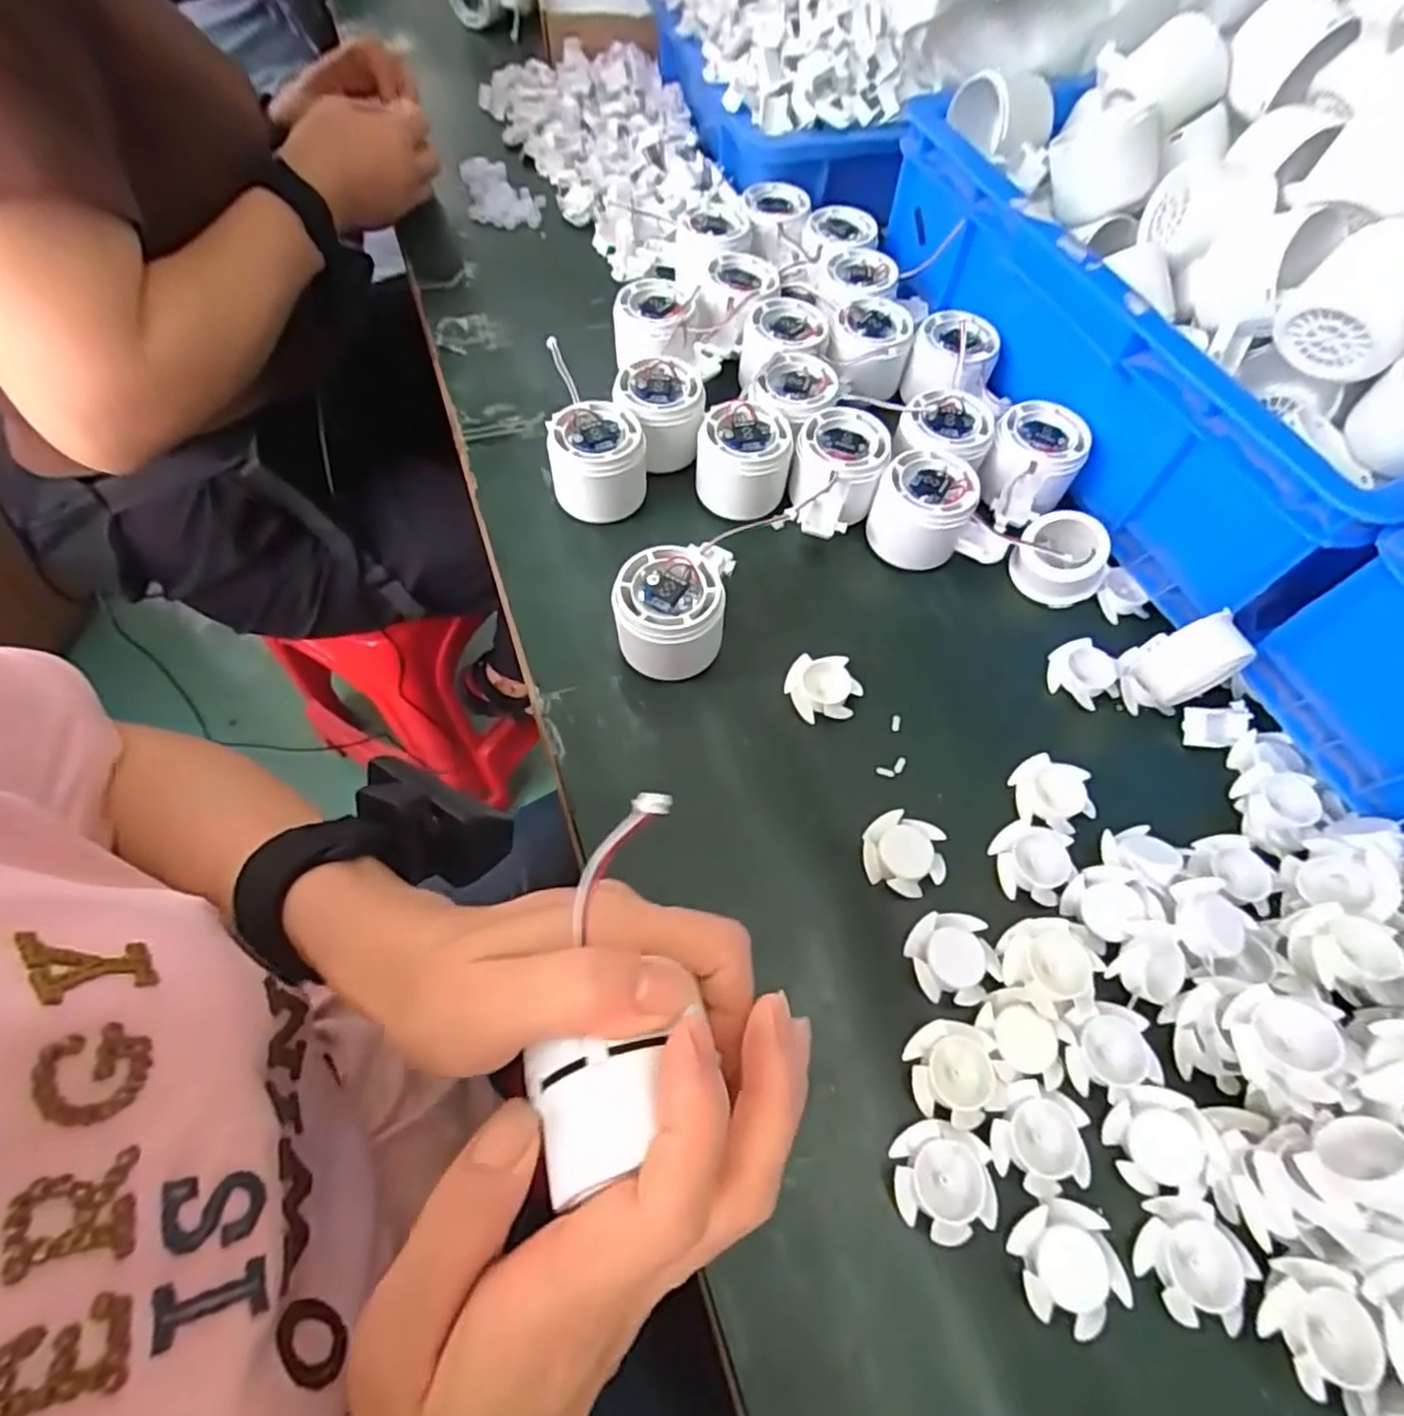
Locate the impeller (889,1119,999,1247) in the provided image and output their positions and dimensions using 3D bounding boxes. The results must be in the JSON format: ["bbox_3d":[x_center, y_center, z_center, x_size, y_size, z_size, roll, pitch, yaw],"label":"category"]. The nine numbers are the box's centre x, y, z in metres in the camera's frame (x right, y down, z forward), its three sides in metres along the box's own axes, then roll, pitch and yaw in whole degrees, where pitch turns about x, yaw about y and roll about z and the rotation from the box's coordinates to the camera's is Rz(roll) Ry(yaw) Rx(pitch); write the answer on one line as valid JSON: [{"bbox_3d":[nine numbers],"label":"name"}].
[{"bbox_3d":[0.097,0.190,0.283,0.037,0.014,0.040,0,62,-1],"label":"impeller"}]

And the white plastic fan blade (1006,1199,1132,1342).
[{"bbox_3d":[0.142,0.215,0.272,0.037,0.009,0.039,-11,62,-7],"label":"white plastic fan blade"}]

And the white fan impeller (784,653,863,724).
[{"bbox_3d":[0.068,-0.011,0.398,0.040,0.015,0.035,-6,62,-5],"label":"white fan impeller"}]

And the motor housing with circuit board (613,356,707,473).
[{"bbox_3d":[-0.026,-0.190,0.469,0.056,0.054,0.058,1,62,-1],"label":"motor housing with circuit board"}]

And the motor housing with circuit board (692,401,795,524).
[{"bbox_3d":[0.027,-0.158,0.454,0.057,0.051,0.056,6,62,2],"label":"motor housing with circuit board"}]

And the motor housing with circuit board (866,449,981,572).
[{"bbox_3d":[0.137,-0.123,0.440,0.056,0.049,0.056,1,62,-1],"label":"motor housing with circuit board"}]

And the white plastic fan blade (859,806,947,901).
[{"bbox_3d":[0.101,0.073,0.352,0.040,0.012,0.039,1,62,-1],"label":"white plastic fan blade"}]

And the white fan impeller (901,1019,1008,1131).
[{"bbox_3d":[0.109,0.157,0.302,0.038,0.008,0.039,-6,62,-5],"label":"white fan impeller"}]

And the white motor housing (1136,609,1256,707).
[{"bbox_3d":[0.261,-0.022,0.376,0.050,0.055,0.026,-14,63,-9],"label":"white motor housing"}]

